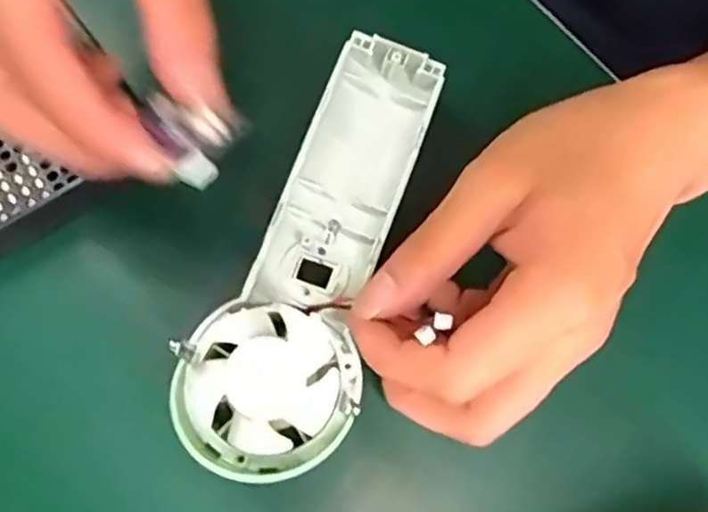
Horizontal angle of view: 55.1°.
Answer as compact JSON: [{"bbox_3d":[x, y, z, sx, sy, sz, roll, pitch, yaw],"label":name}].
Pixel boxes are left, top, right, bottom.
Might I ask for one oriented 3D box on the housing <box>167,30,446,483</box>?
[{"bbox_3d":[-0.012,-0.006,0.256,0.060,0.023,0.174,20,70,3],"label":"housing"}]

